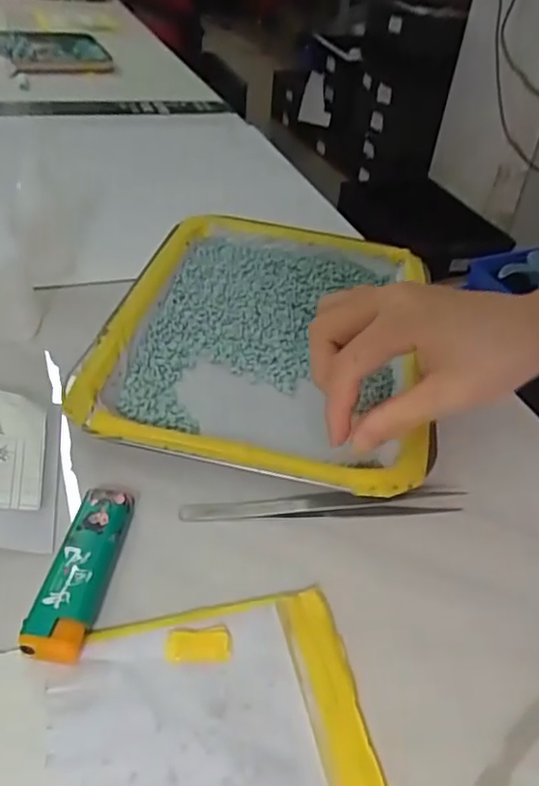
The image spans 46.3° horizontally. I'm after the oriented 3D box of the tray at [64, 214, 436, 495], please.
[{"bbox_3d":[0.001,-0.040,0.398,0.182,0.031,0.257,9,38,3],"label":"tray"}]

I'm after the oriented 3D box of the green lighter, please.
[{"bbox_3d":[-0.076,0.072,0.259,0.024,0.011,0.077,8,38,2],"label":"green lighter"}]

